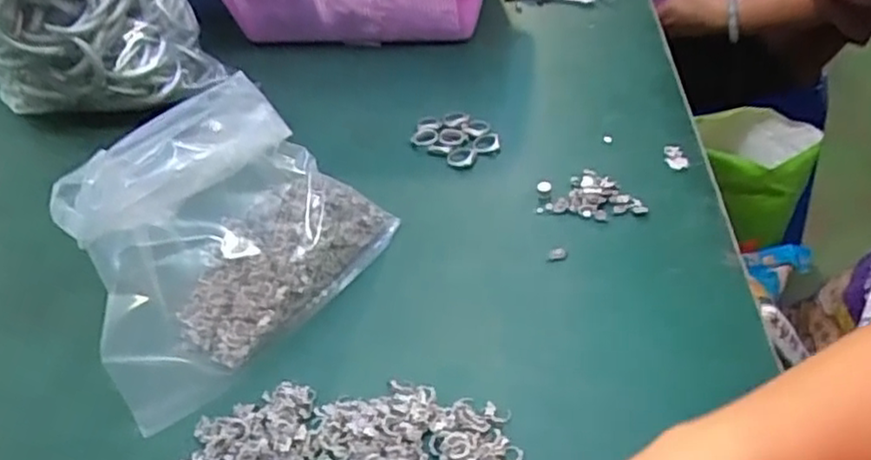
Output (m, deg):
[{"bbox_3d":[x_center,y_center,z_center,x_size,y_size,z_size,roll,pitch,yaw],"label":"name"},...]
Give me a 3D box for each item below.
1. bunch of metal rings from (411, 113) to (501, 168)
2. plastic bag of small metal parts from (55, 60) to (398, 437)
[{"bbox_3d":[0.018,-0.076,0.575,0.073,0.013,0.050,31,55,34],"label":"bunch of metal rings"},{"bbox_3d":[-0.125,-0.007,0.420,0.200,0.138,0.097,-36,50,-27],"label":"plastic bag of small metal parts"}]

